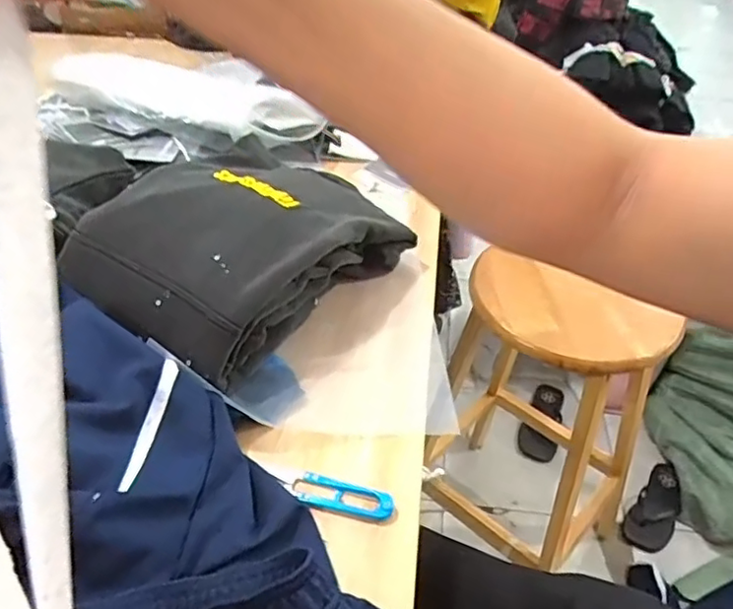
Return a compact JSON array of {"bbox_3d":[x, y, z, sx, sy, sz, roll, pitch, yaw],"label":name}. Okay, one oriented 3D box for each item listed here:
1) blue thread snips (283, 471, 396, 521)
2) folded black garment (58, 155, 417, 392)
[{"bbox_3d":[-0.023,0.152,0.487,0.090,0.007,0.027,12,44,12],"label":"blue thread snips"},{"bbox_3d":[-0.142,-0.062,0.646,0.248,0.103,0.286,26,48,25],"label":"folded black garment"}]

